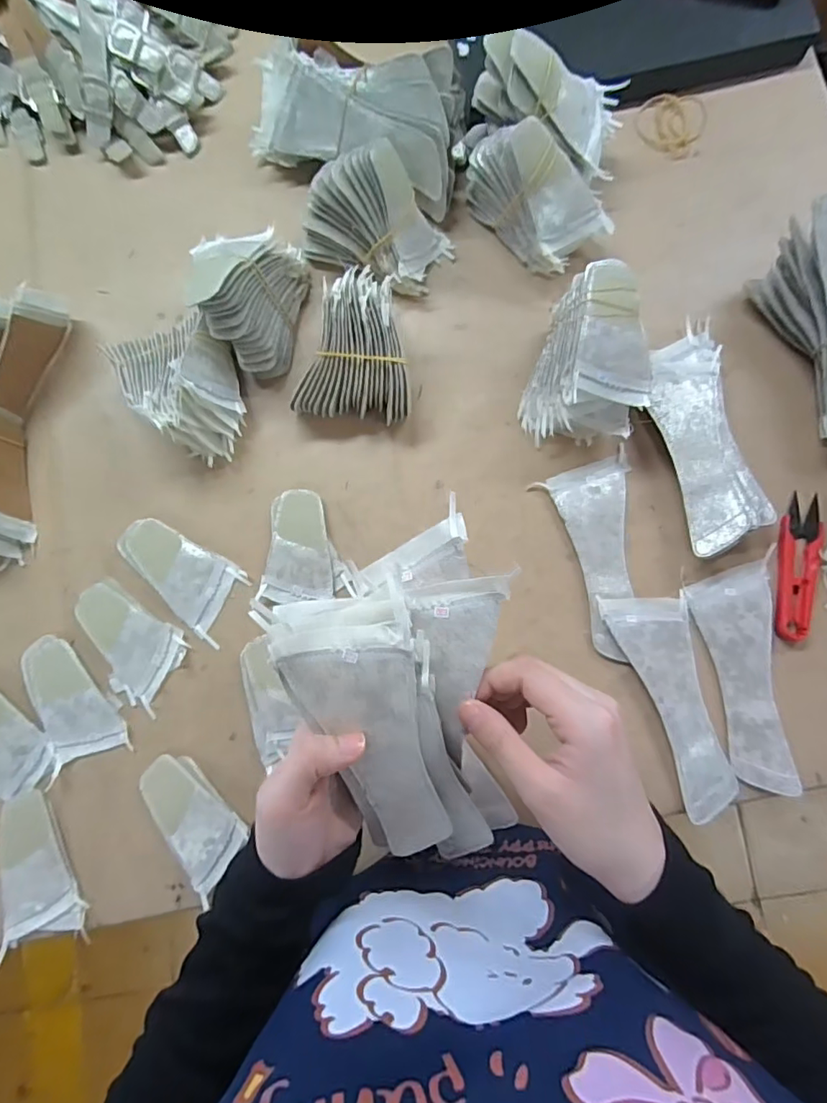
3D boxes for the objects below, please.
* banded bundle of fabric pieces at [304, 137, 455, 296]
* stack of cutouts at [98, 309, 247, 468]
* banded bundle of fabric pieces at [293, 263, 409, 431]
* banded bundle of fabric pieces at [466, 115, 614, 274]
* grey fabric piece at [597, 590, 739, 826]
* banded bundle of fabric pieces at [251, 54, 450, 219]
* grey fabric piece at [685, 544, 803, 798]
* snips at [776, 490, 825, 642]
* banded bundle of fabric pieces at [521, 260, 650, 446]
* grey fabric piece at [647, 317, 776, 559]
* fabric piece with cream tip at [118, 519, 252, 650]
[{"bbox_3d":[-0.031,-0.276,0.439,0.111,0.079,0.083,33,84,6],"label":"banded bundle of fabric pieces"},{"bbox_3d":[-0.182,-0.133,0.428,0.082,0.066,0.111,-28,82,-2],"label":"stack of cutouts"},{"bbox_3d":[-0.048,-0.162,0.433,0.092,0.060,0.103,4,82,2],"label":"banded bundle of fabric pieces"},{"bbox_3d":[0.102,-0.299,0.436,0.063,0.080,0.121,-39,83,-4],"label":"banded bundle of fabric pieces"},{"bbox_3d":[0.194,0.114,0.403,0.063,0.014,0.163,-11,82,0],"label":"grey fabric piece"},{"bbox_3d":[-0.050,-0.366,0.459,0.185,0.067,0.087,17,83,4],"label":"banded bundle of fabric pieces"},{"bbox_3d":[0.249,0.090,0.399,0.060,0.020,0.166,-2,82,2],"label":"grey fabric piece"},{"bbox_3d":[0.300,0.012,0.413,0.030,0.013,0.113,10,83,3],"label":"snips"},{"bbox_3d":[0.134,-0.148,0.414,0.084,0.079,0.112,4,82,2],"label":"banded bundle of fabric pieces"},{"bbox_3d":[0.229,-0.094,0.421,0.063,0.033,0.188,-8,82,1],"label":"grey fabric piece"},{"bbox_3d":[-0.195,0.018,0.434,0.111,0.008,0.062,31,84,6],"label":"fabric piece with cream tip"}]

